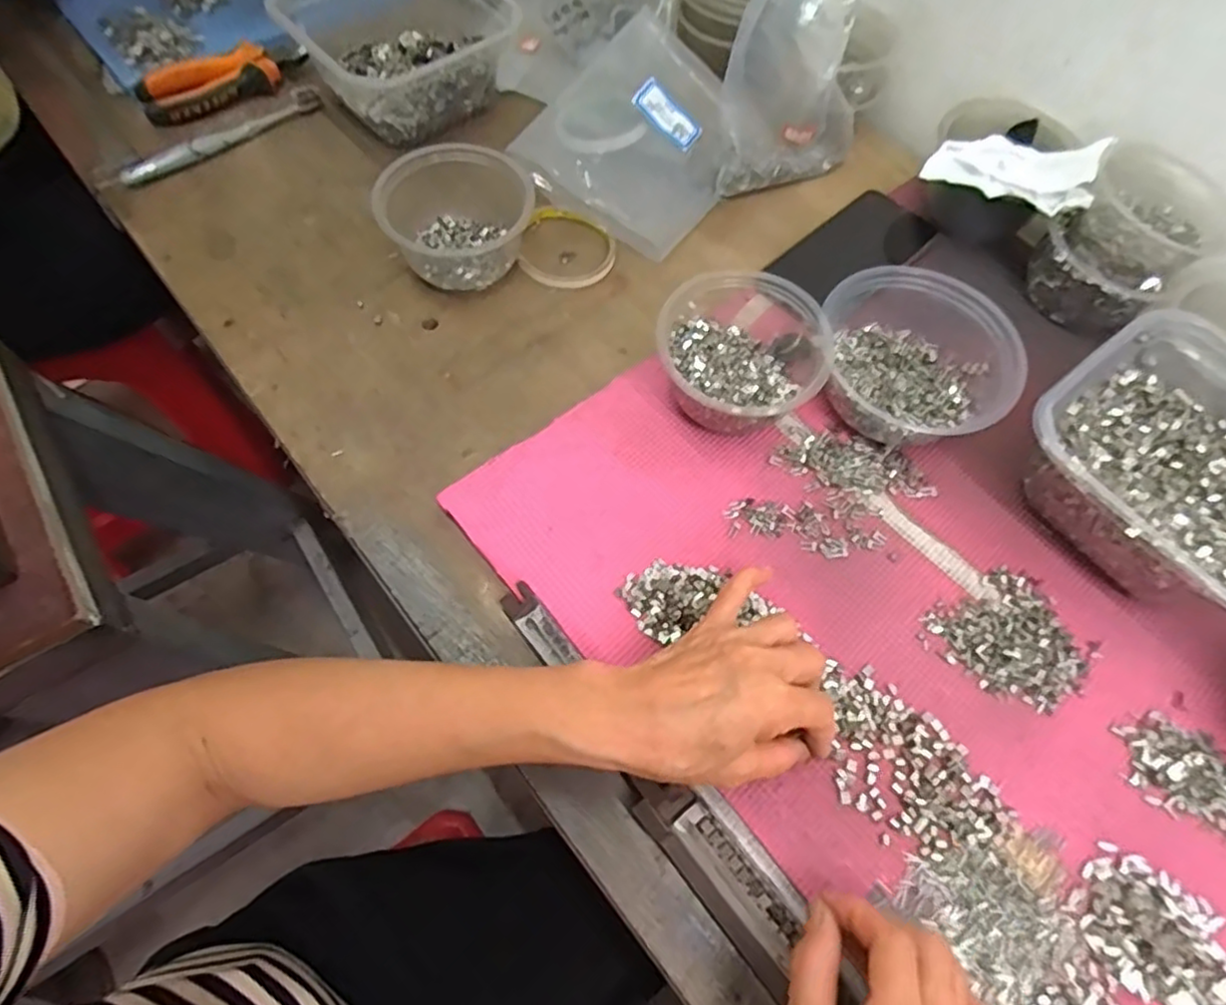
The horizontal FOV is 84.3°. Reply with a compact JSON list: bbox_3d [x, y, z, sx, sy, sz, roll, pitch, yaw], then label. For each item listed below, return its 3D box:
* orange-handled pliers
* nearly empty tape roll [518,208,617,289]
[{"bbox_3d":[-0.348,-0.377,0.610,0.145,0.033,0.052,-25,67,-15],"label":"orange-handled pliers"},{"bbox_3d":[-0.036,-0.212,0.559,0.077,0.015,0.082,0,65,0],"label":"nearly empty tape roll"}]

